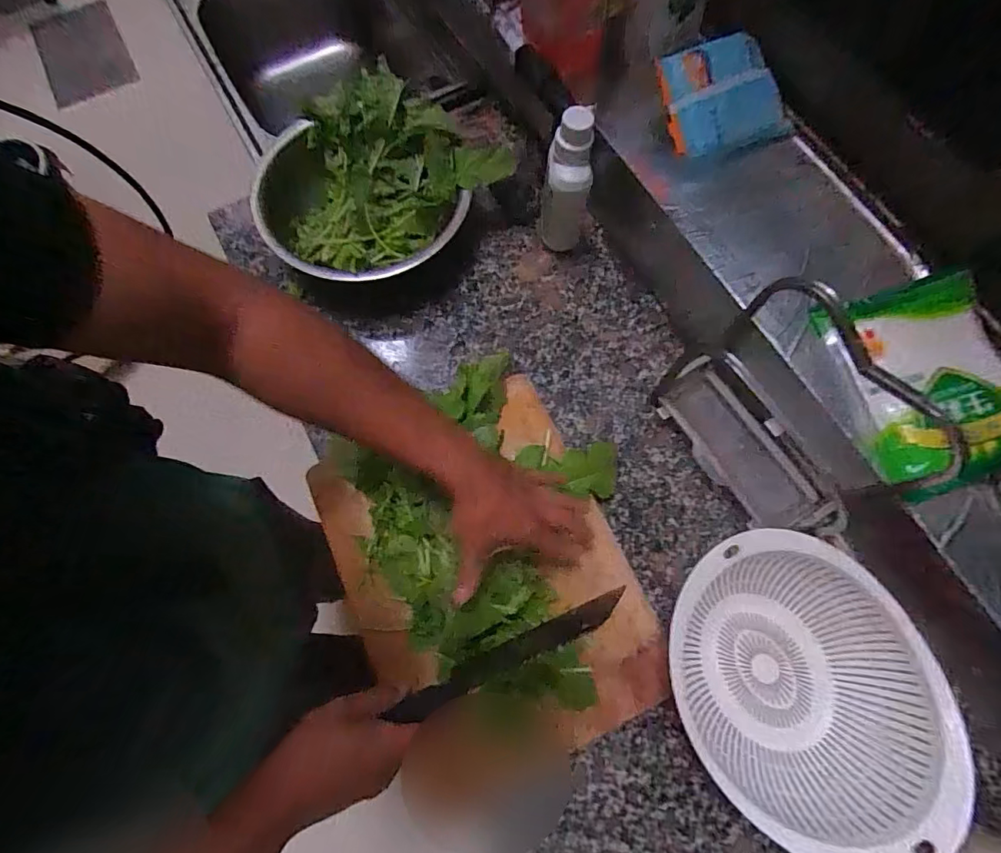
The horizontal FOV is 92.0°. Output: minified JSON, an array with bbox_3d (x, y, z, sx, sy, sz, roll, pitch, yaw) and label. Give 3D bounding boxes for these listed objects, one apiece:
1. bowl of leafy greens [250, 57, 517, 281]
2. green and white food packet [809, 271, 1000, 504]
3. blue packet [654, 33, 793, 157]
[{"bbox_3d":[-0.192,-0.321,0.659,0.305,0.109,0.277,41,76,11],"label":"bowl of leafy greens"},{"bbox_3d":[0.414,-0.046,0.471,0.141,0.054,0.202,-18,74,-5],"label":"green and white food packet"},{"bbox_3d":[0.246,-0.365,0.537,0.125,0.029,0.112,-15,111,7],"label":"blue packet"}]

